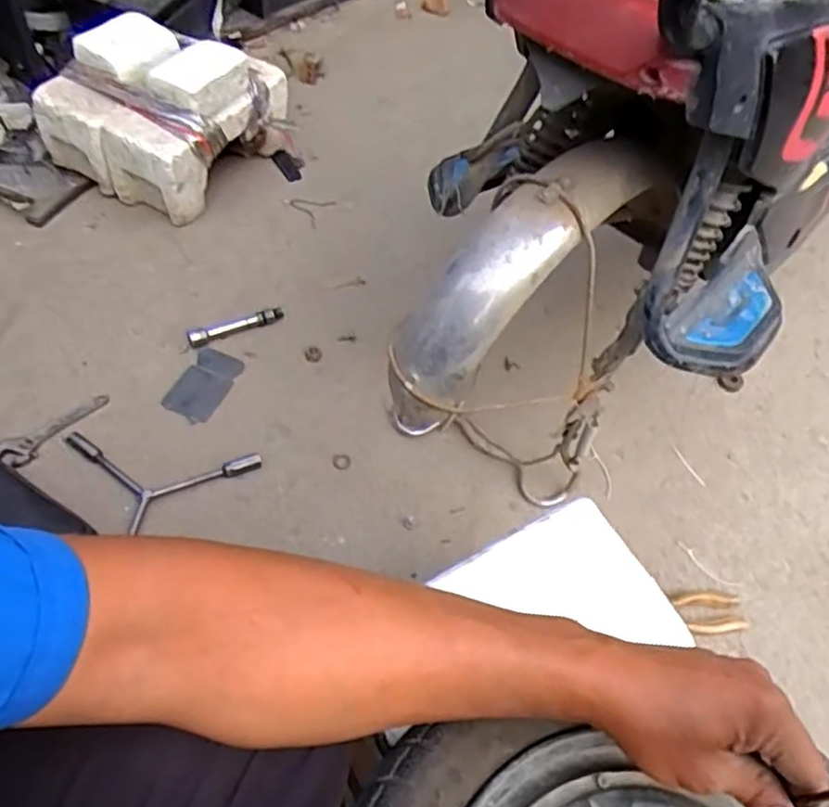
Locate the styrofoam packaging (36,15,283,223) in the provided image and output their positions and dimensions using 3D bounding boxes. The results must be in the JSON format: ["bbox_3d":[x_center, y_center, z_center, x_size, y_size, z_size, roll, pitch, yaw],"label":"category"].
[{"bbox_3d":[-0.423,-0.503,1.175,0.279,0.211,0.326,25,54,9],"label":"styrofoam packaging"}]

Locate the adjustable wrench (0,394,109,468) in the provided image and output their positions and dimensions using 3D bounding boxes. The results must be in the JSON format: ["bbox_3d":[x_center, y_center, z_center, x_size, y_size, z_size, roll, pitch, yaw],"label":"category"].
[{"bbox_3d":[-0.448,0.034,0.843,0.138,0.014,0.038,-31,63,-27],"label":"adjustable wrench"}]

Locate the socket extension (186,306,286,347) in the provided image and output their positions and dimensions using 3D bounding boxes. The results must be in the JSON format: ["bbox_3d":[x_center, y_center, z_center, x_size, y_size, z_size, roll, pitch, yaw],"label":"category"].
[{"bbox_3d":[-0.258,-0.113,0.979,0.143,0.019,0.025,-21,59,-22],"label":"socket extension"}]

